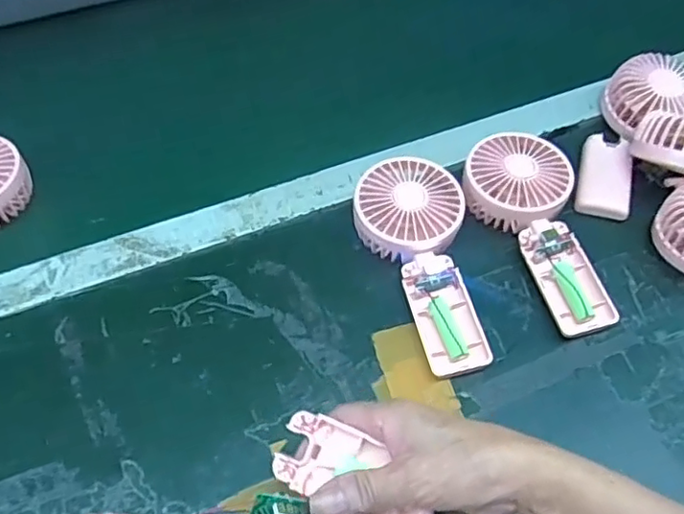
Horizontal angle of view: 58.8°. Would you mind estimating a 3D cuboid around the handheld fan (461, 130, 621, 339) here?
[{"bbox_3d":[0.161,-0.023,0.490,0.082,0.033,0.177,-16,68,-10],"label":"handheld fan"}]

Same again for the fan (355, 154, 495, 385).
[{"bbox_3d":[0.066,0.004,0.471,0.082,0.031,0.179,-13,68,-8],"label":"fan"}]

